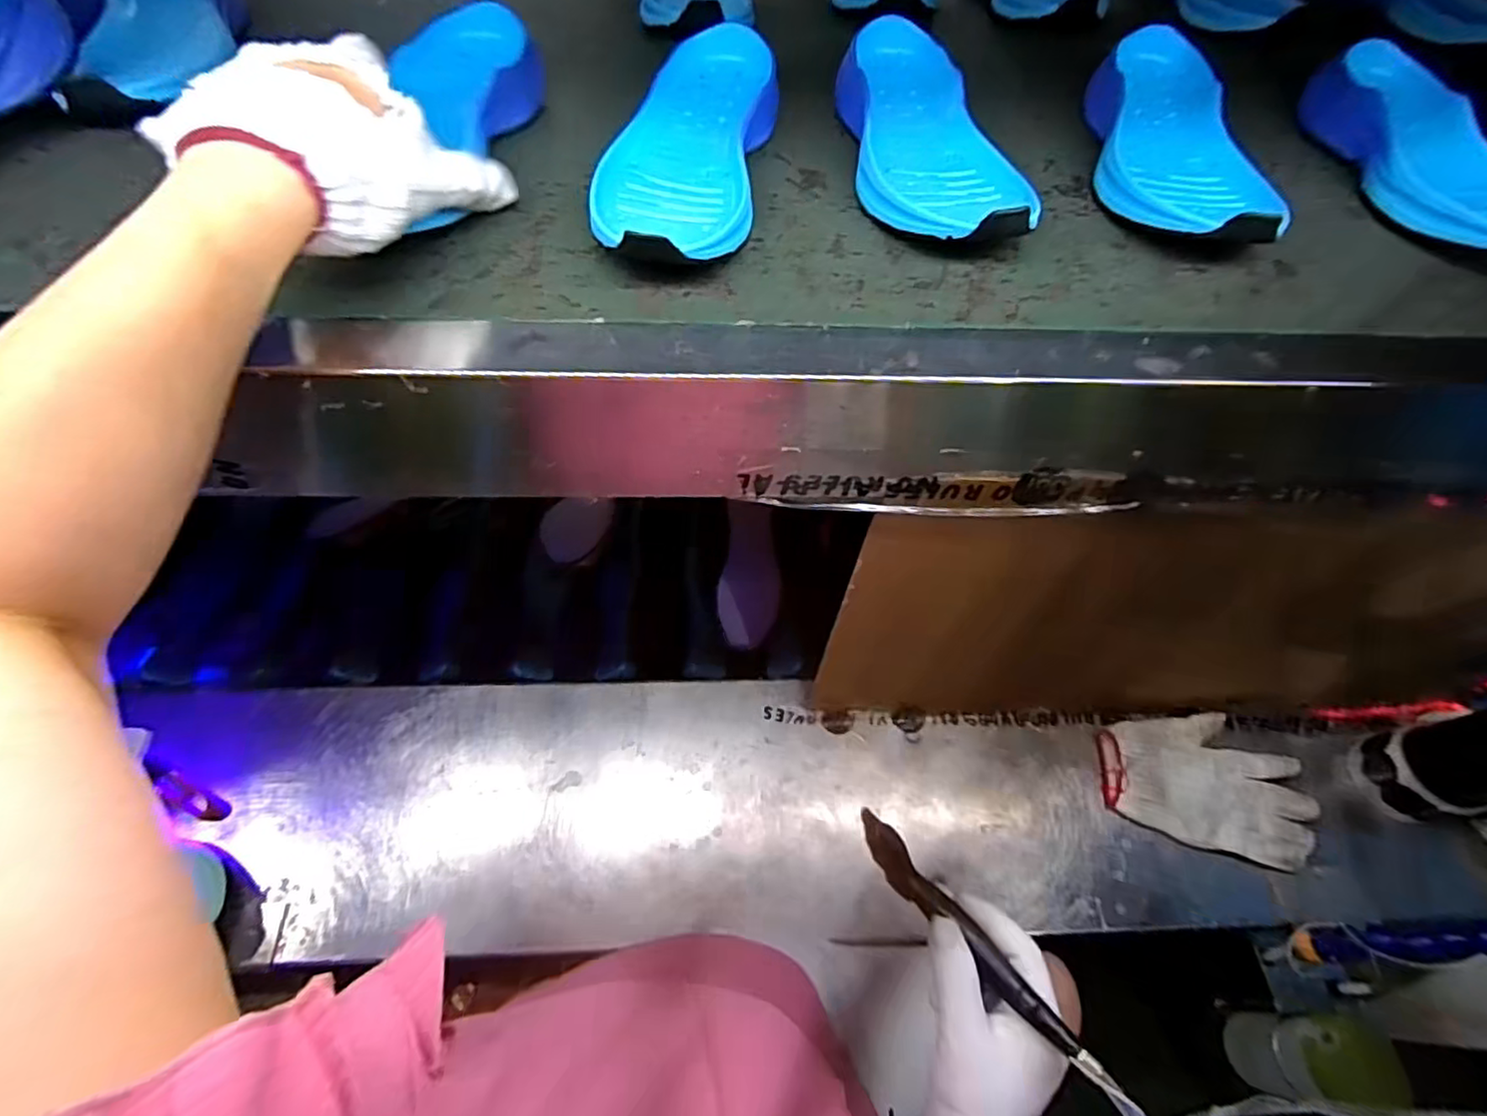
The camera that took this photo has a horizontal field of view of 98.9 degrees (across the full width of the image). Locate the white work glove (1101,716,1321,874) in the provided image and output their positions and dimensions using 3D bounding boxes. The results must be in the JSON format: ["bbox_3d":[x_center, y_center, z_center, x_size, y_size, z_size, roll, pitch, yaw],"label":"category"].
[{"bbox_3d":[0.452,0.217,0.621,0.197,0.023,0.121,14,58,5],"label":"white work glove"}]

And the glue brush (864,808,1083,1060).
[{"bbox_3d":[0.117,0.208,0.360,0.016,0.023,0.147,-30,46,-20],"label":"glue brush"}]

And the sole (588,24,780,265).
[{"bbox_3d":[-0.034,-0.248,0.387,0.090,0.051,0.214,8,58,2],"label":"sole"}]

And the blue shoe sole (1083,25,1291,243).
[{"bbox_3d":[0.285,-0.274,0.422,0.091,0.044,0.235,10,58,3],"label":"blue shoe sole"}]

